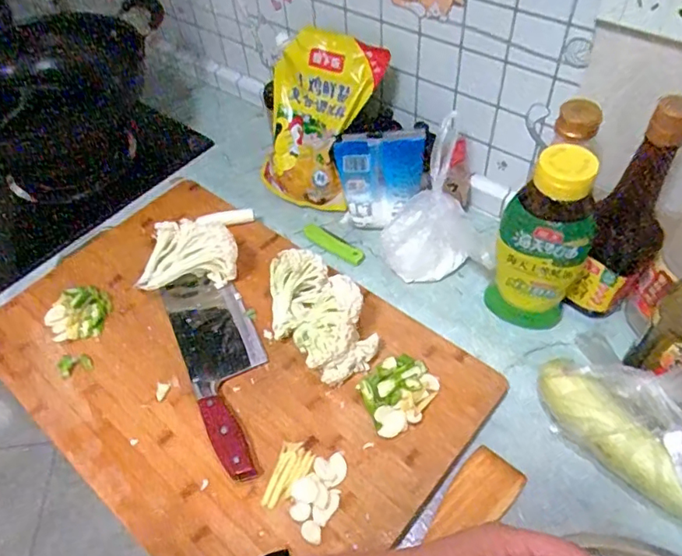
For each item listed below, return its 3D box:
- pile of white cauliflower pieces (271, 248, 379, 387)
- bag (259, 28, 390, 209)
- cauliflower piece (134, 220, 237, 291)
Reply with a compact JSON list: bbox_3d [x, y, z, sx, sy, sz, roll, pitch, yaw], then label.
[{"bbox_3d":[-0.036,0.032,0.623,0.089,0.078,0.178,-31,56,-18],"label":"pile of white cauliflower pieces"},{"bbox_3d":[-0.045,-0.228,0.778,0.175,0.236,0.038,30,24,26],"label":"bag"},{"bbox_3d":[-0.198,-0.036,0.702,0.131,0.069,0.089,-7,52,0],"label":"cauliflower piece"}]

